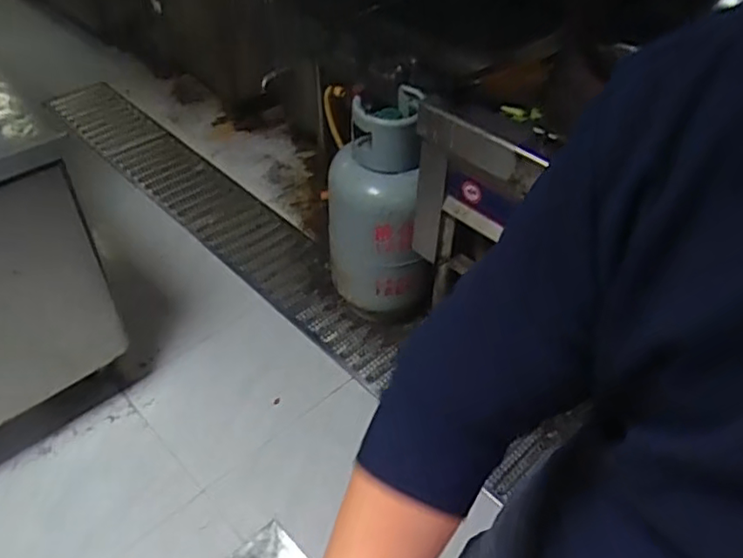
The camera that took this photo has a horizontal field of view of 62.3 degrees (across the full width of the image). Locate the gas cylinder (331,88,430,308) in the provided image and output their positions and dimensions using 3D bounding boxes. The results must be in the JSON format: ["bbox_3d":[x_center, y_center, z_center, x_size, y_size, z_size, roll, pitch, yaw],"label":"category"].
[{"bbox_3d":[0.000,-0.193,1.719,0.309,0.569,0.291,-3,45,-5],"label":"gas cylinder"}]

